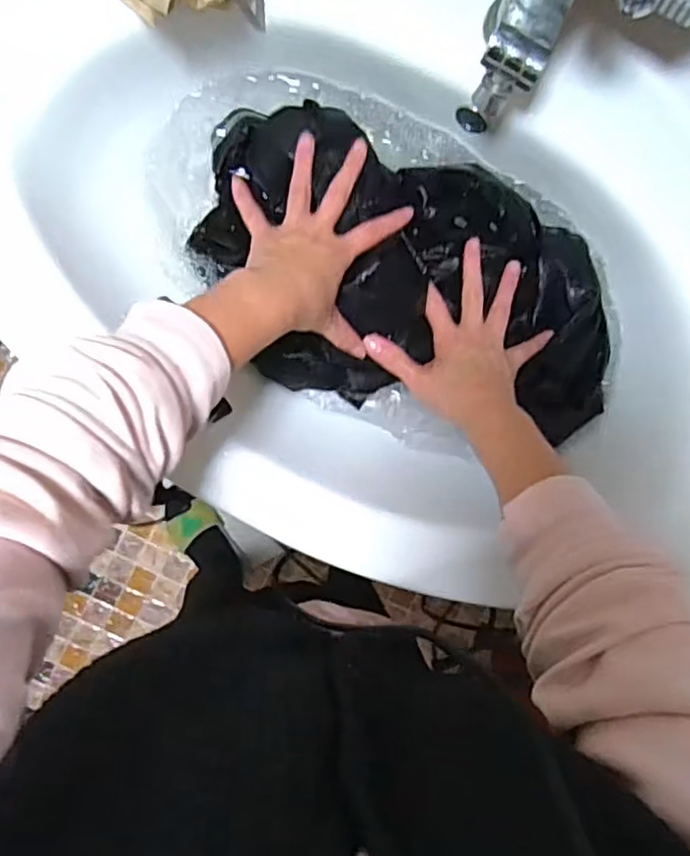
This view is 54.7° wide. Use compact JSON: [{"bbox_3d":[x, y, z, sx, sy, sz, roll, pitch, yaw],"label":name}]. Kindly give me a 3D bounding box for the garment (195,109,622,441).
[{"bbox_3d":[0.058,-0.126,0.575,0.380,0.087,0.219,16,89,-6],"label":"garment"}]

